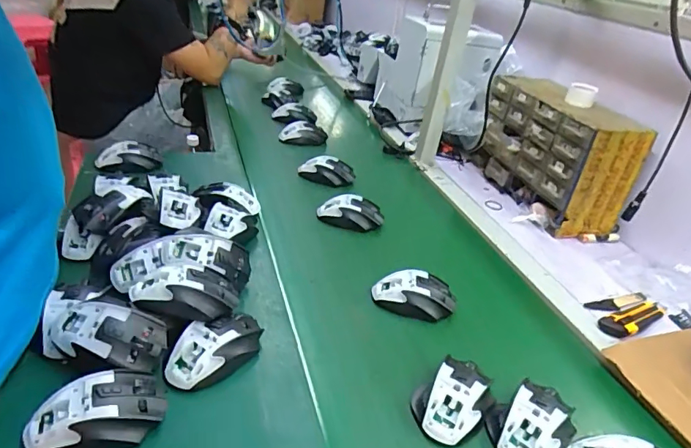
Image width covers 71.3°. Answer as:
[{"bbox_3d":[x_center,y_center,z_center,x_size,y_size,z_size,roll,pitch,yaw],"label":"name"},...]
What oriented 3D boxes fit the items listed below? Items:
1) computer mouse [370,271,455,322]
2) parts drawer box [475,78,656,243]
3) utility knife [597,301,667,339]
[{"bbox_3d":[0.098,0.100,0.687,0.120,0.040,0.070,13,30,7],"label":"computer mouse"},{"bbox_3d":[0.427,-0.155,1.013,0.140,0.212,0.339,-3,32,-20],"label":"parts drawer box"},{"bbox_3d":[0.432,0.138,0.722,0.144,0.019,0.046,-13,37,-34],"label":"utility knife"}]

